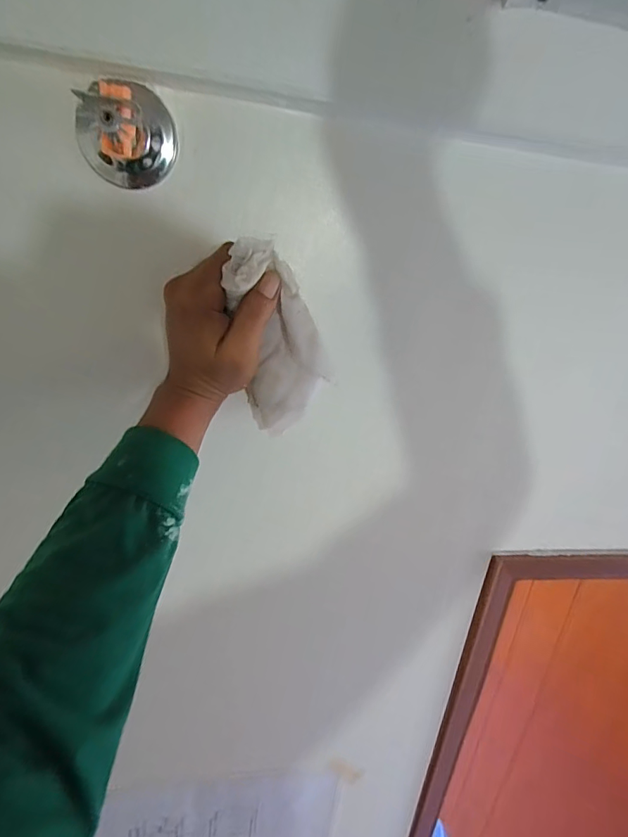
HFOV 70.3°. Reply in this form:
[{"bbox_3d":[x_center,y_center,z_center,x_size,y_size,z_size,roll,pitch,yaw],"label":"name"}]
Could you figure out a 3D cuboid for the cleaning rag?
[{"bbox_3d":[-0.027,-0.056,0.341,0.049,0.153,0.047,23,44,37],"label":"cleaning rag"}]

